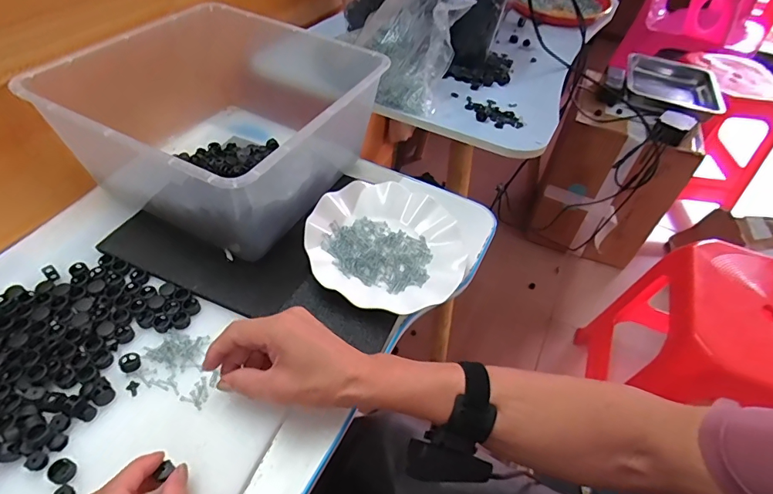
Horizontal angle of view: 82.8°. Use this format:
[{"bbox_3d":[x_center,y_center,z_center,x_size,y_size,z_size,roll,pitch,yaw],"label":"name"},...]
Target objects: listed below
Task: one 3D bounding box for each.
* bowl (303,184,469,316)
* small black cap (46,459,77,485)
[{"bbox_3d":[0.001,-0.007,0.505,0.177,0.029,0.180,3,48,-3],"label":"bowl"},{"bbox_3d":[-0.255,0.176,0.345,0.020,0.004,0.017,21,50,13],"label":"small black cap"}]

